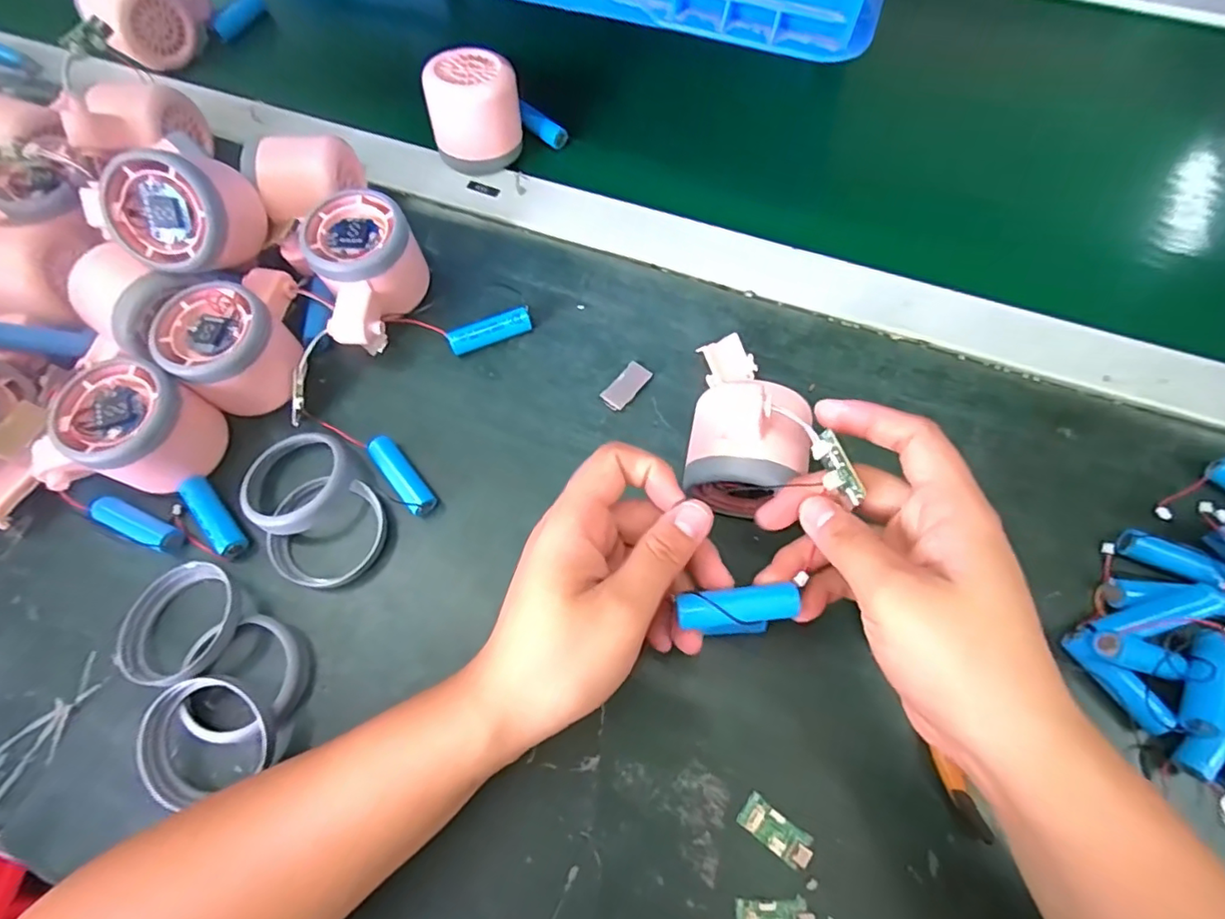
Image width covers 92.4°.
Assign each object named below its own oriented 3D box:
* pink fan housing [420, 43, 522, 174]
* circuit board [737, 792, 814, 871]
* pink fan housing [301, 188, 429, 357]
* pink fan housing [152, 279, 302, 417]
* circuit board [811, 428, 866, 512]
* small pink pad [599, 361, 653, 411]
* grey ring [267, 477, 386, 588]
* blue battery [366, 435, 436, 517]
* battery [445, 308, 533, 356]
[{"bbox_3d":[-0.090,-0.228,0.389,0.059,0.055,0.056,-1,68,2],"label":"pink fan housing"},{"bbox_3d":[0.072,0.163,0.257,0.032,0.004,0.015,35,74,15],"label":"circuit board"},{"bbox_3d":[-0.140,-0.108,0.345,0.059,0.050,0.078,-22,69,-6],"label":"pink fan housing"},{"bbox_3d":[-0.204,-0.057,0.323,0.059,0.053,0.054,42,76,17],"label":"pink fan housing"},{"bbox_3d":[0.090,0.003,0.237,0.008,0.012,0.029,-21,80,-5],"label":"circuit board"},{"bbox_3d":[0.008,-0.043,0.341,0.015,0.004,0.031,38,75,16],"label":"small pink pad"},{"bbox_3d":[-0.150,0.038,0.310,0.056,0.014,0.056,-1,68,2],"label":"grey ring"},{"bbox_3d":[-0.115,0.009,0.320,0.014,0.017,0.048,-38,71,-12],"label":"blue battery"},{"bbox_3d":[-0.072,-0.076,0.352,0.049,0.015,0.012,-20,69,-5],"label":"battery"}]

